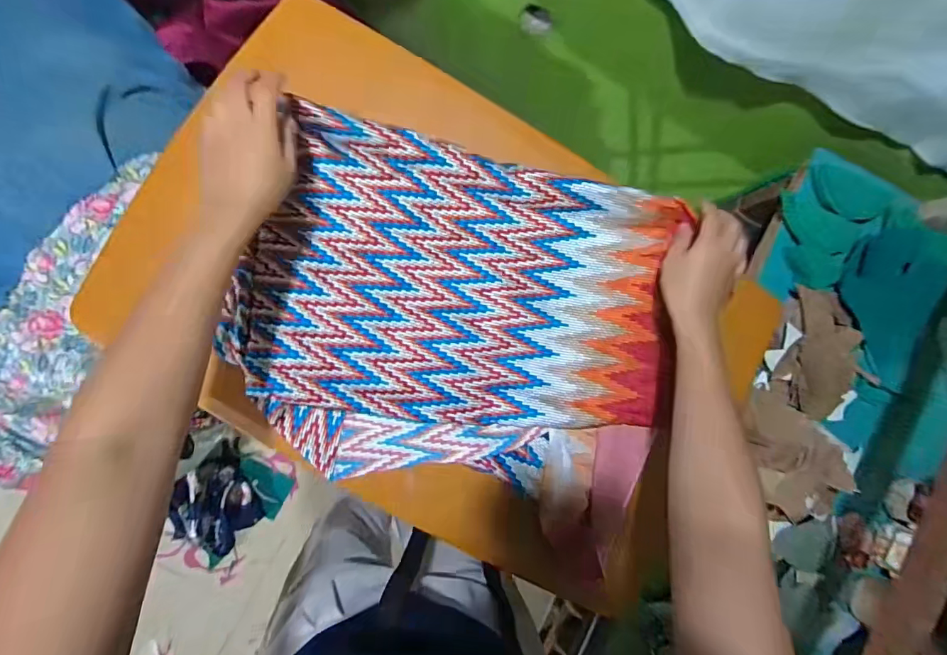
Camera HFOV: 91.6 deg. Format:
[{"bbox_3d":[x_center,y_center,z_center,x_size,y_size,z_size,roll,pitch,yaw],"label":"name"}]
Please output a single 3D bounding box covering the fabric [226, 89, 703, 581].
[{"bbox_3d":[-0.003,-0.001,0.531,0.535,0.053,0.396,18,88,-5],"label":"fabric"}]

